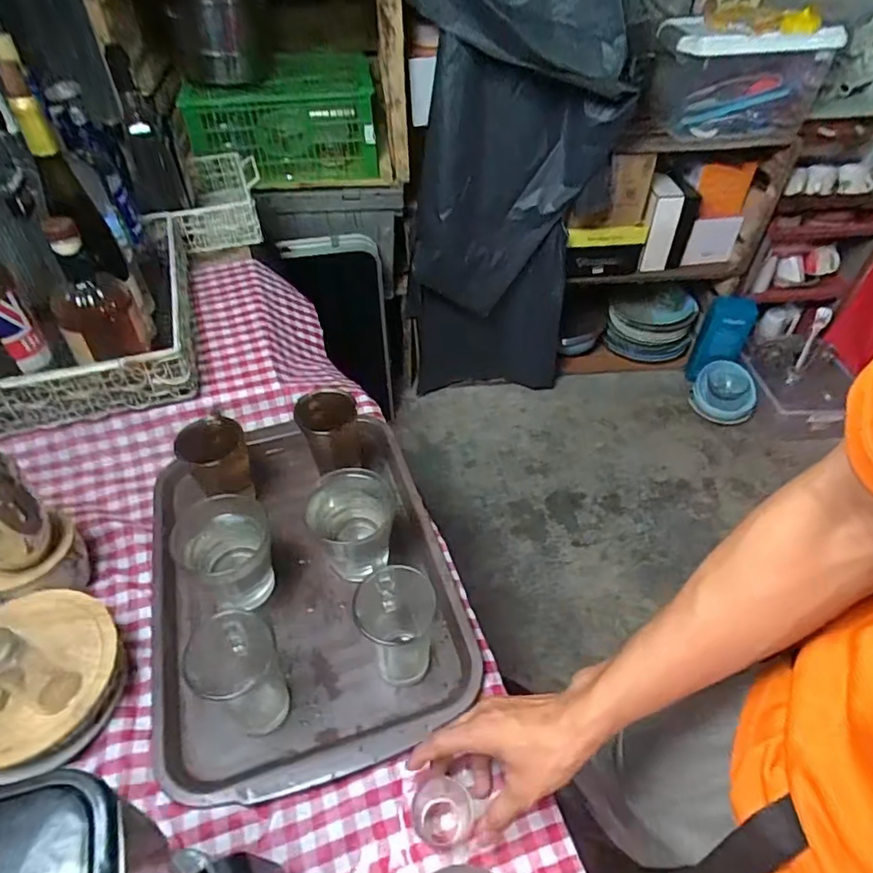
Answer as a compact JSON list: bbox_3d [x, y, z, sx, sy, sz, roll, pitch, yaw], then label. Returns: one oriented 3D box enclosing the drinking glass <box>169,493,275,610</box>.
[{"bbox_3d":[-0.218,0.124,0.604,0.085,0.104,0.088,-13,47,-11],"label":"drinking glass"}]

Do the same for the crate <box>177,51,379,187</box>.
[{"bbox_3d":[-0.347,-0.708,1.299,0.402,0.234,0.146,-7,46,-5],"label":"crate"}]

